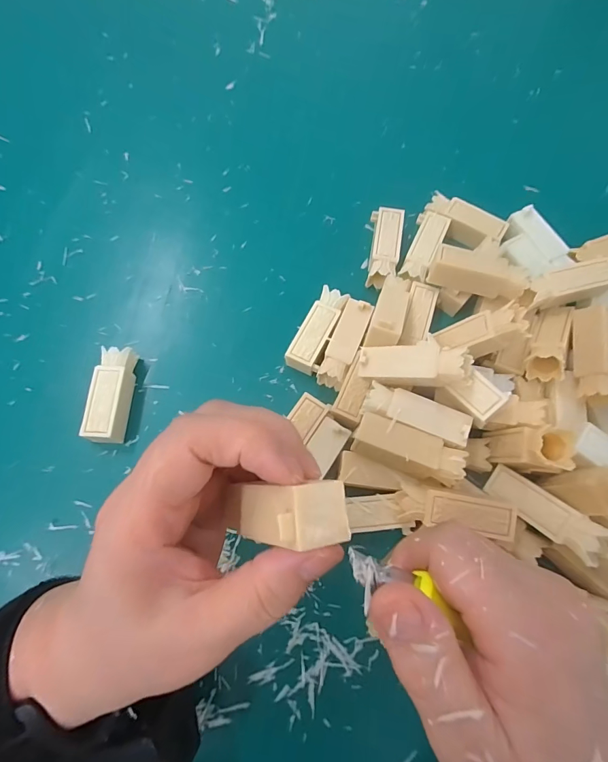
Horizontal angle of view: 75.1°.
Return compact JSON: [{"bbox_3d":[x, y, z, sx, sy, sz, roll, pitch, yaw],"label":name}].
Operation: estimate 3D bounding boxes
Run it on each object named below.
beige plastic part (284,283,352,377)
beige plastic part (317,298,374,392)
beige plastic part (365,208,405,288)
[{"bbox_3d":[0.009,-0.033,0.277,0.022,0.020,0.064,22,72,8],"label":"beige plastic part"},{"bbox_3d":[0.028,-0.024,0.272,0.019,0.022,0.060,22,72,8],"label":"beige plastic part"},{"bbox_3d":[0.061,-0.099,0.300,0.023,0.019,0.064,7,70,3],"label":"beige plastic part"}]

